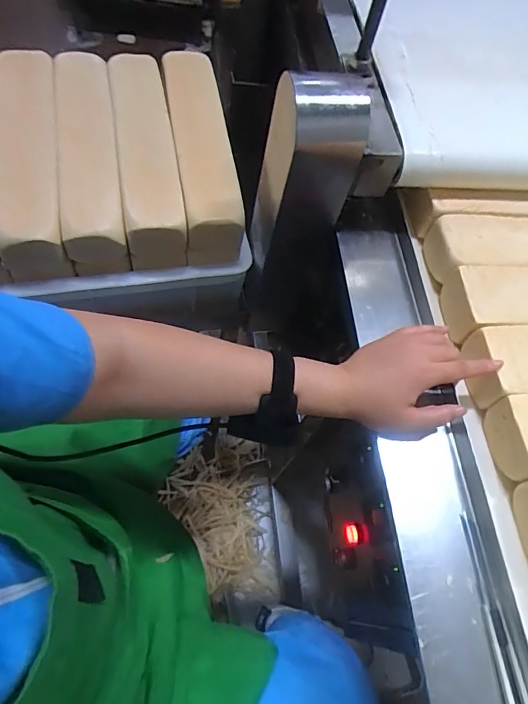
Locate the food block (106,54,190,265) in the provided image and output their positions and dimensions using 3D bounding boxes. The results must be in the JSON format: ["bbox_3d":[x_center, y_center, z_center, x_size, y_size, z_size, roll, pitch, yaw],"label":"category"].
[{"bbox_3d":[-0.149,-0.250,0.598,0.072,0.099,0.268,-7,78,-6],"label":"food block"}]

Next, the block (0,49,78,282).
[{"bbox_3d":[-0.279,-0.225,0.556,0.065,0.070,0.285,-7,77,-6],"label":"block"}]

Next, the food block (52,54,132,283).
[{"bbox_3d":[-0.214,-0.239,0.576,0.067,0.071,0.273,-7,82,-6],"label":"food block"}]

